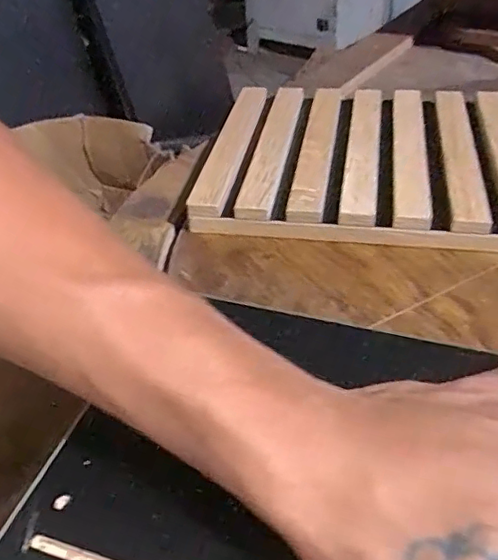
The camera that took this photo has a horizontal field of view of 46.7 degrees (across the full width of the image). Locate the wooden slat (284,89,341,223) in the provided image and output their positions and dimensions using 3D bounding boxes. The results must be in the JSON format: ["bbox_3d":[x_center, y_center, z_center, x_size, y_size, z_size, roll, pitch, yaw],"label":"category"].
[{"bbox_3d":[0.048,-0.093,0.399,0.022,0.013,0.170,4,40,11],"label":"wooden slat"}]

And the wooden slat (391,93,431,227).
[{"bbox_3d":[0.105,-0.085,0.380,0.020,0.019,0.156,4,40,10],"label":"wooden slat"}]

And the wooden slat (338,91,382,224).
[{"bbox_3d":[0.077,-0.090,0.391,0.021,0.015,0.165,4,40,11],"label":"wooden slat"}]

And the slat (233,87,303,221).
[{"bbox_3d":[0.017,-0.094,0.402,0.022,0.017,0.164,5,40,11],"label":"slat"}]

